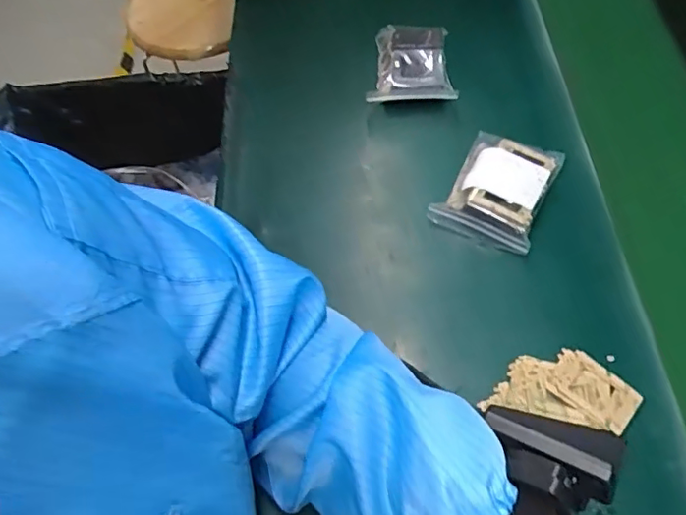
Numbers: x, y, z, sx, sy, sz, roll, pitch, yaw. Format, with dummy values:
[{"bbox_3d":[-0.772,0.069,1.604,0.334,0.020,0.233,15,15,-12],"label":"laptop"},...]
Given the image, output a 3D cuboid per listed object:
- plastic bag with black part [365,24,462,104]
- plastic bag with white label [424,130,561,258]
[{"bbox_3d":[0.072,-0.198,0.591,0.082,0.035,0.092,3,59,6],"label":"plastic bag with black part"},{"bbox_3d":[0.137,-0.061,0.508,0.086,0.030,0.109,22,62,16],"label":"plastic bag with white label"}]

